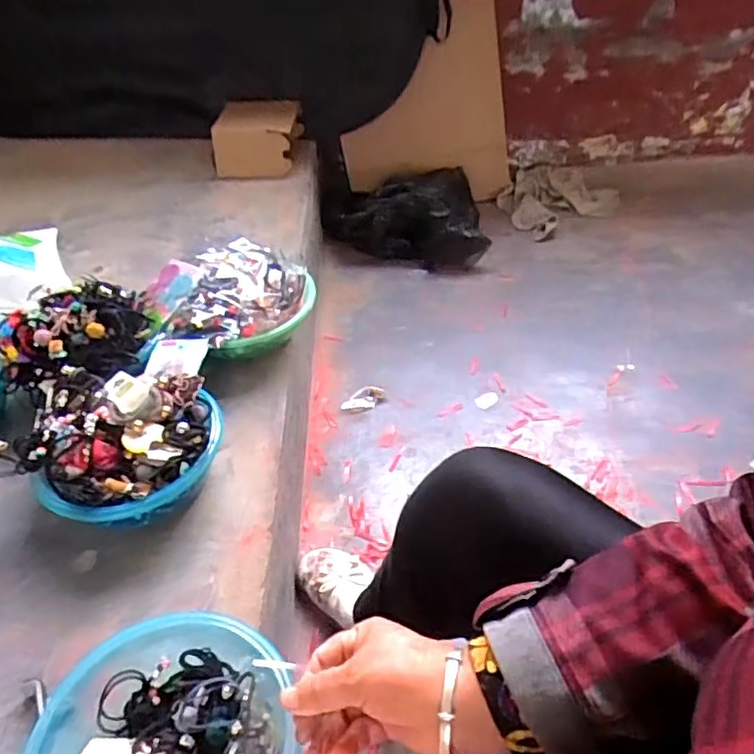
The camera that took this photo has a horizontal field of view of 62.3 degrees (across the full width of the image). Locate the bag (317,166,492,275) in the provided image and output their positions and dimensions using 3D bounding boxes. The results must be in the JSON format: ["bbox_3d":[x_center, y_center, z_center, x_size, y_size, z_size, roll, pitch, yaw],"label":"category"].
[{"bbox_3d":[0.063,-0.387,1.542,0.395,0.163,0.228,-1,43,3],"label":"bag"}]

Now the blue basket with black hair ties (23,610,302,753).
[{"bbox_3d":[-0.197,0.333,0.541,0.208,0.082,0.217,-2,42,2],"label":"blue basket with black hair ties"}]

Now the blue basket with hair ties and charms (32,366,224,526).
[{"bbox_3d":[-0.314,0.079,0.789,0.228,0.130,0.244,-14,44,-11],"label":"blue basket with hair ties and charms"}]

